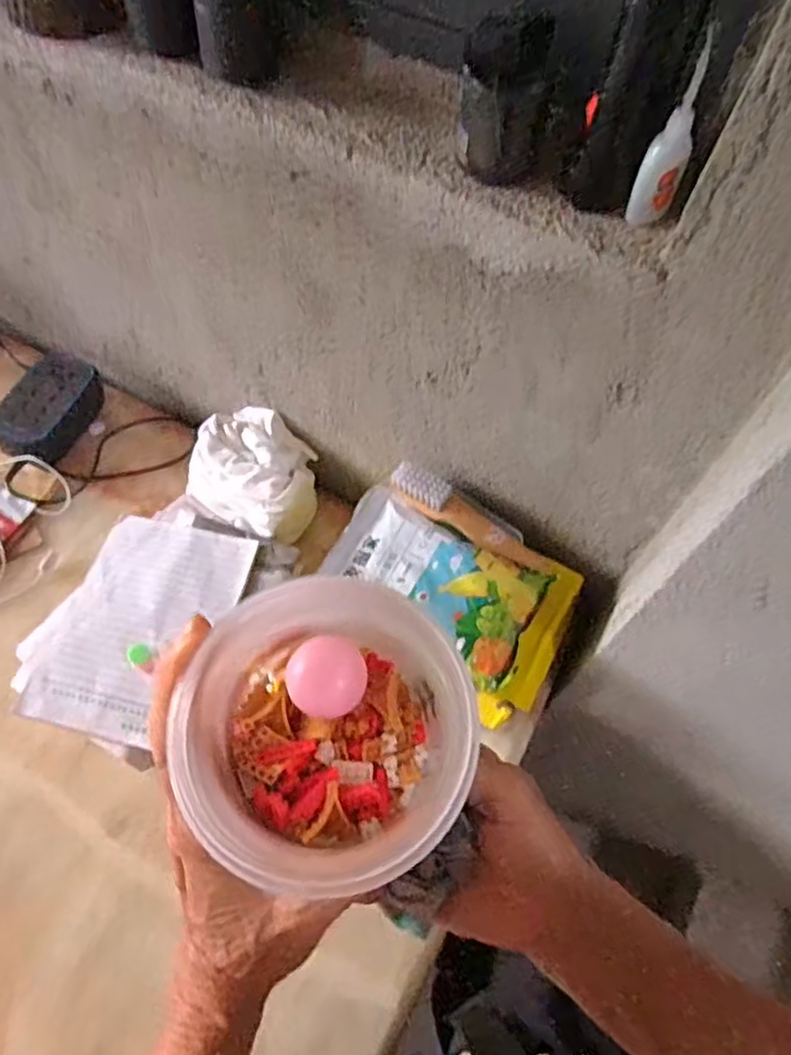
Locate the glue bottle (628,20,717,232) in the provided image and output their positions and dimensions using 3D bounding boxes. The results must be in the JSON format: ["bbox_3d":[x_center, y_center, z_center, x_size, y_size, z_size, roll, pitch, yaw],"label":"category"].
[{"bbox_3d":[0.186,-0.259,0.457,0.026,0.113,0.023,39,64,16],"label":"glue bottle"}]

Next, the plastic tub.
[{"bbox_3d":[-0.024,0.075,0.245,0.094,0.080,0.096,2,61,-3],"label":"plastic tub"}]

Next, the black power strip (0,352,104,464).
[{"bbox_3d":[-0.460,-0.157,0.913,0.091,0.059,0.149,17,61,6],"label":"black power strip"}]

